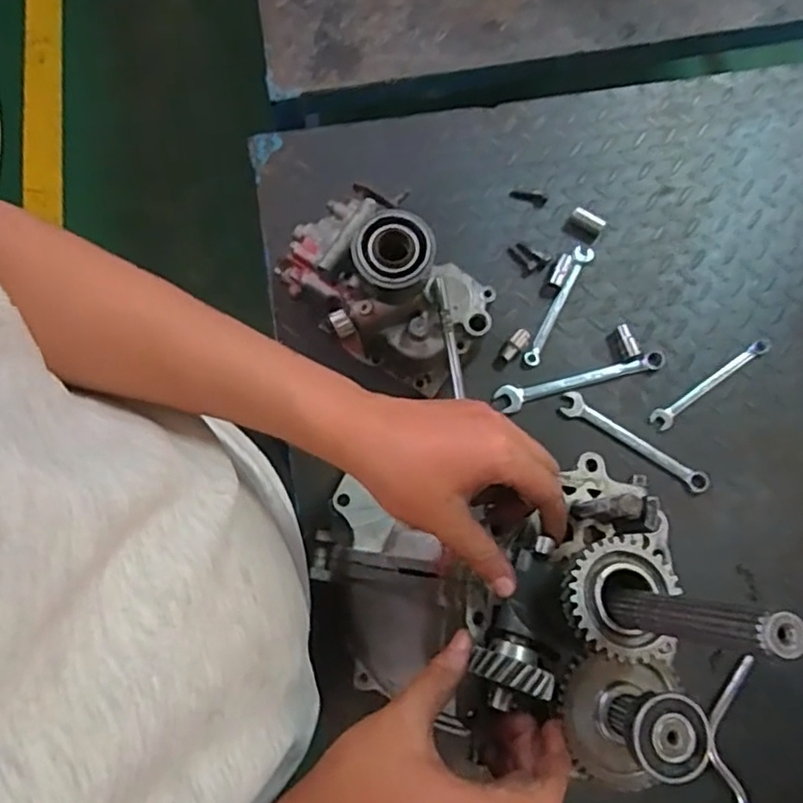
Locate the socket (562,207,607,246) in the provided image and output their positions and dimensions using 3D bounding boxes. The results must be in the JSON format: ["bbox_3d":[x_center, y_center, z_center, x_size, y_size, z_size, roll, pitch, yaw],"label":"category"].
[{"bbox_3d":[0.216,-0.207,0.786,0.042,0.023,0.031,34,82,6],"label":"socket"}]

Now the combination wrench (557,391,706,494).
[{"bbox_3d":[0.259,0.047,0.741,0.180,0.010,0.026,33,82,6],"label":"combination wrench"}]

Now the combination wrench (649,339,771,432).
[{"bbox_3d":[0.354,-0.021,0.759,0.167,0.004,0.023,-35,82,-6],"label":"combination wrench"}]

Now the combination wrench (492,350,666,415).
[{"bbox_3d":[0.205,-0.025,0.761,0.197,0.004,0.029,-15,80,-3],"label":"combination wrench"}]

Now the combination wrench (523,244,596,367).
[{"bbox_3d":[0.181,-0.111,0.767,0.022,0.009,0.158,28,81,5],"label":"combination wrench"}]

